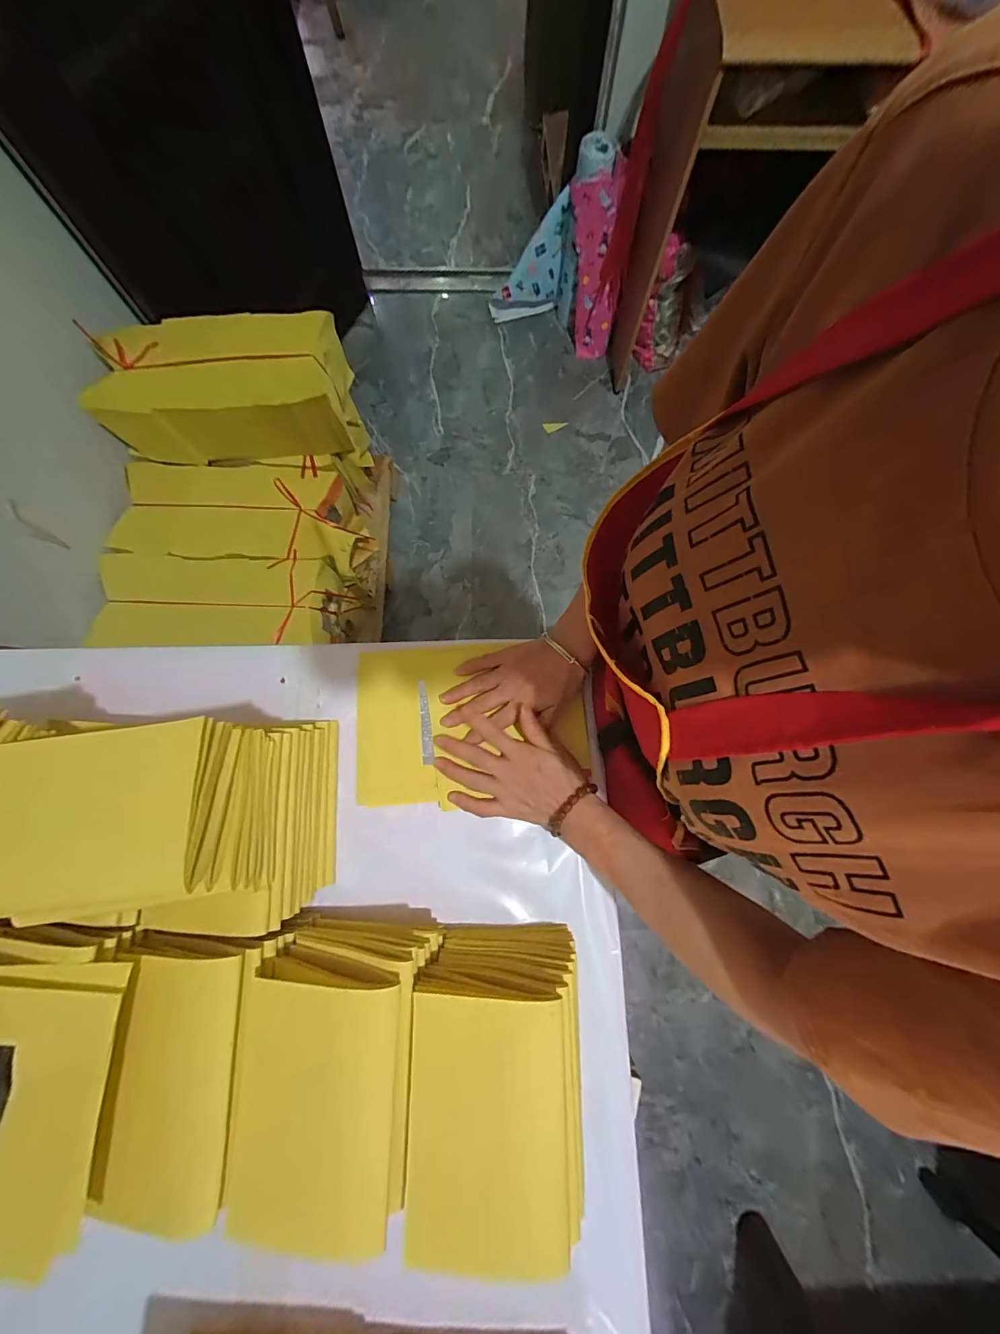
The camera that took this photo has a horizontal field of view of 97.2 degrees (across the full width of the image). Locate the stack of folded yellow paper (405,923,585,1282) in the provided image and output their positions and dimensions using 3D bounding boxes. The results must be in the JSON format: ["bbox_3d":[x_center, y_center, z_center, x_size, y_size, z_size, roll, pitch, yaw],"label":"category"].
[{"bbox_3d":[0.000,0.321,0.350,0.126,0.105,0.171,-1,77,0],"label":"stack of folded yellow paper"}]

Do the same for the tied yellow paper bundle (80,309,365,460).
[{"bbox_3d":[-0.613,-0.623,1.007,0.511,0.212,0.220,-5,77,-1],"label":"tied yellow paper bundle"}]

